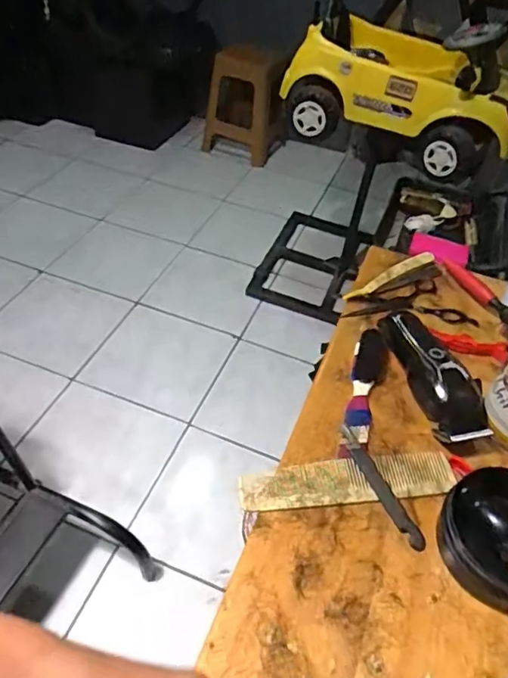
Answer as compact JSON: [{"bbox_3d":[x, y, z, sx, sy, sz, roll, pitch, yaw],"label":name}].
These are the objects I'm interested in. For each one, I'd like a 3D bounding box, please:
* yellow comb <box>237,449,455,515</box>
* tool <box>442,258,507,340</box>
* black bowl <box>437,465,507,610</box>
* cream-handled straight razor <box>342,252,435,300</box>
[{"bbox_3d":[0.081,0.121,0.460,0.186,0.006,0.040,-3,57,-10],"label":"yellow comb"},{"bbox_3d":[0.279,-0.052,0.654,0.032,0.027,0.181,0,27,-7],"label":"tool"},{"bbox_3d":[0.205,0.154,0.419,0.100,0.047,0.096,4,45,-4],"label":"black bowl"},{"bbox_3d":[0.172,-0.080,0.665,0.153,0.015,0.022,-27,54,-30],"label":"cream-handled straight razor"}]

